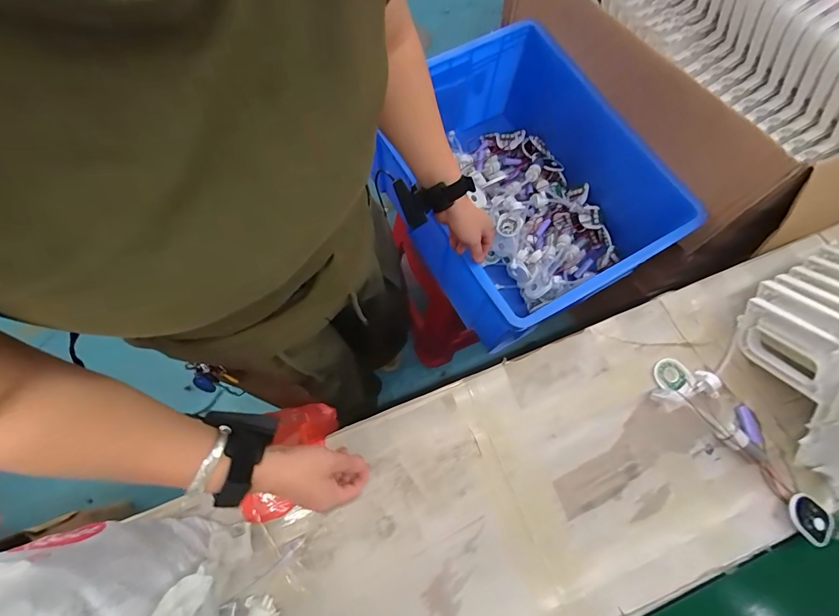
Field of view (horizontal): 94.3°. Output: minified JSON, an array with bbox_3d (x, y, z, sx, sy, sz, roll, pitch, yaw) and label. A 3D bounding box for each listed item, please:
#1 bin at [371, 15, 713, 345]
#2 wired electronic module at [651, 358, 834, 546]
[{"bbox_3d":[0.178,-0.239,0.785,0.398,0.236,0.516,-27,75,-10],"label":"bin"},{"bbox_3d":[0.446,0.182,0.539,0.087,0.021,0.274,-40,77,-13],"label":"wired electronic module"}]

